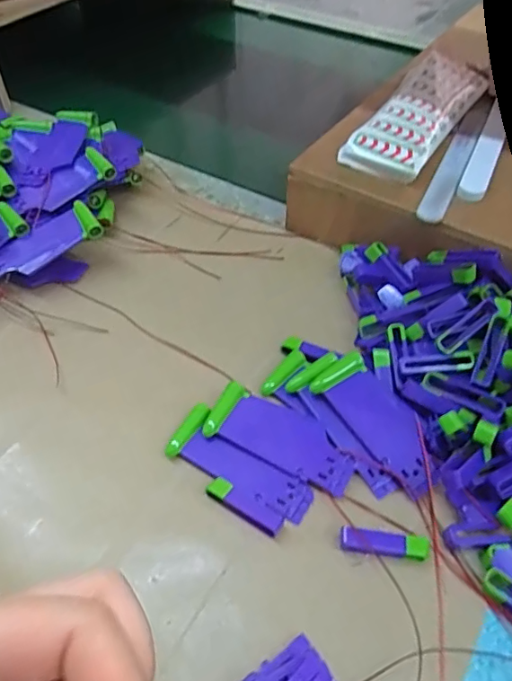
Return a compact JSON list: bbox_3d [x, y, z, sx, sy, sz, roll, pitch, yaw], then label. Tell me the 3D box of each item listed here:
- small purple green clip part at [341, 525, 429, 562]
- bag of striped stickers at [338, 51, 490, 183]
[{"bbox_3d":[0.067,0.108,0.281,0.044,0.012,0.011,6,49,5],"label":"small purple green clip part"},{"bbox_3d":[0.140,-0.193,0.449,0.062,0.026,0.186,27,54,21],"label":"bag of striped stickers"}]

